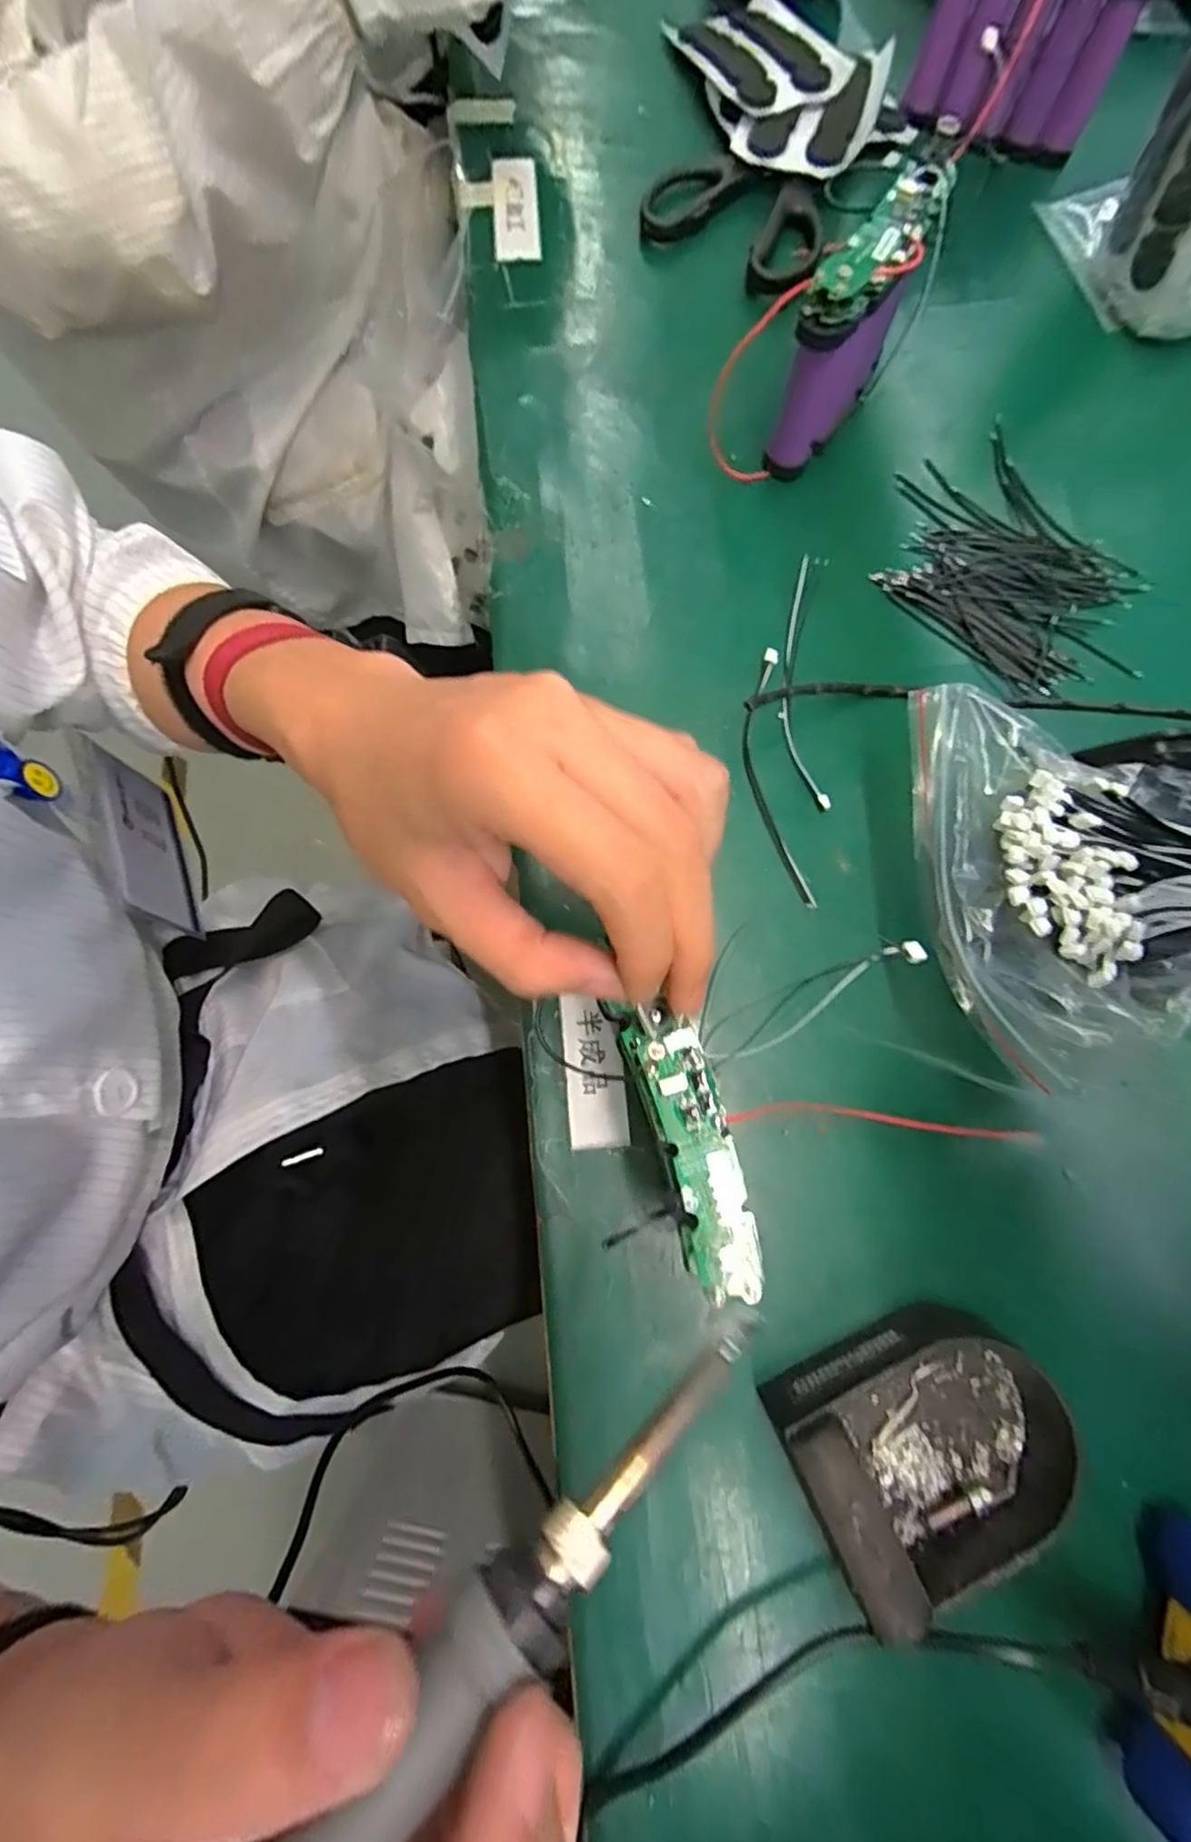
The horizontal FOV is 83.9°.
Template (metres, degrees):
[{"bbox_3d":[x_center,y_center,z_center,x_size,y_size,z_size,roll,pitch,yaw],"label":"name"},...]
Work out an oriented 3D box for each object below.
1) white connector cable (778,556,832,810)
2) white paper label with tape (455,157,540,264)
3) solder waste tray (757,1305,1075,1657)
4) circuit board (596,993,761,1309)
[{"bbox_3d":[0.104,-0.120,0.333,0.021,0.013,0.133,0,78,0],"label":"white connector cable"},{"bbox_3d":[-0.059,-0.434,0.405,0.048,0.006,0.080,-6,78,-1],"label":"white paper label with tape"},{"bbox_3d":[0.130,0.199,0.252,0.108,0.042,0.085,-24,79,-5],"label":"solder waste tray"},{"bbox_3d":[0.030,0.068,0.204,0.024,0.009,0.091,-17,79,-4],"label":"circuit board"}]

